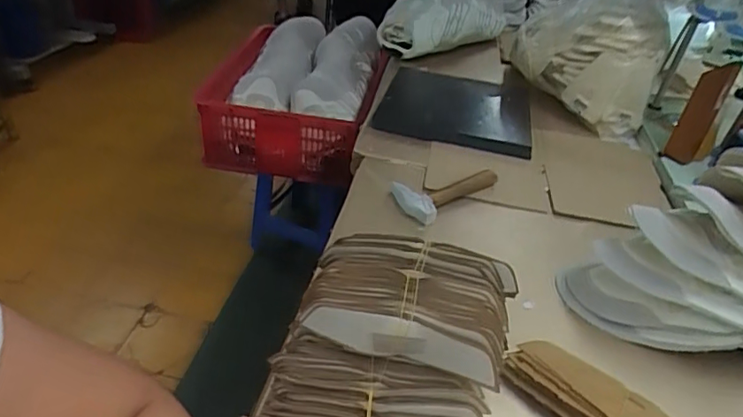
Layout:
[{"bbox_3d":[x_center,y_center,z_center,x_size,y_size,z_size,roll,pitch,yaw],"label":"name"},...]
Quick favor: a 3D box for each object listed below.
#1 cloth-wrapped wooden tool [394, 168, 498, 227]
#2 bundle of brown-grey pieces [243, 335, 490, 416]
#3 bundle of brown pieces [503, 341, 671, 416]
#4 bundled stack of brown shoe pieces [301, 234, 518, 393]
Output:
[{"bbox_3d":[0.112,-0.031,0.873,0.191,0.036,0.089,-25,46,-38],"label":"cloth-wrapped wooden tool"},{"bbox_3d":[-0.002,0.190,0.497,0.210,0.062,0.105,14,35,10],"label":"bundle of brown-grey pieces"},{"bbox_3d":[0.233,0.205,0.532,0.065,0.038,0.205,-26,46,-38],"label":"bundle of brown pieces"},{"bbox_3d":[0.039,0.091,0.546,0.205,0.068,0.128,12,35,7],"label":"bundled stack of brown shoe pieces"}]

